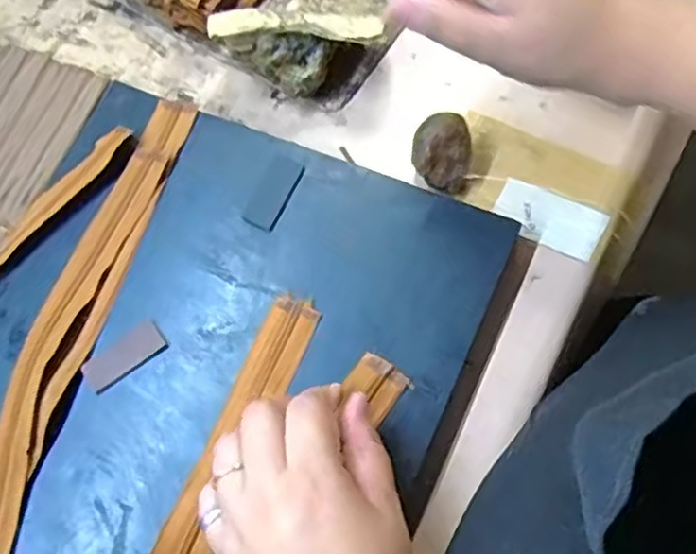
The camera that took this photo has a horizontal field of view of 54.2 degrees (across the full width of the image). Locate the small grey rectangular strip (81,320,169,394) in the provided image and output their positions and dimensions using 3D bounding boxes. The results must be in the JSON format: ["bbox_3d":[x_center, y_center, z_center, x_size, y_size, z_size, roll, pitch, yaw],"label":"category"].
[{"bbox_3d":[-0.133,0.047,0.403,0.049,0.004,0.022,-35,70,-8],"label":"small grey rectangular strip"}]

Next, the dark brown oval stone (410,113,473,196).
[{"bbox_3d":[0.061,-0.081,0.437,0.038,0.032,0.043,10,71,9],"label":"dark brown oval stone"}]

